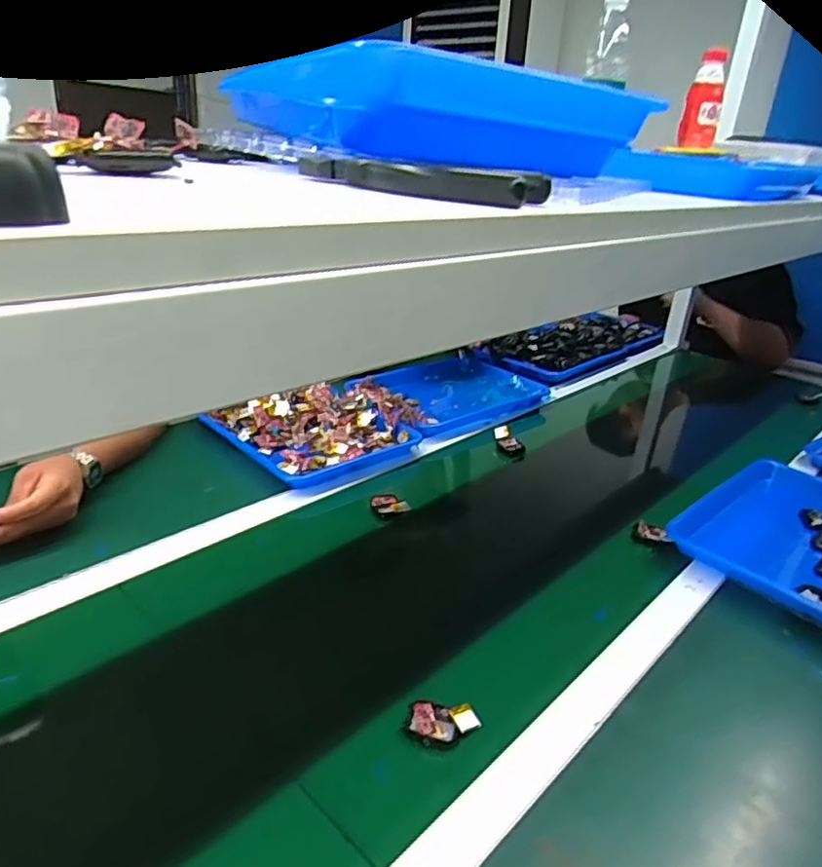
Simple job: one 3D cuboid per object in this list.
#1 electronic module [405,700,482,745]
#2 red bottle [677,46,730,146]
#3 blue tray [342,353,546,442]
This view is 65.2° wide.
[{"bbox_3d":[0.027,0.242,0.540,0.058,0.014,0.036,4,26,-2],"label":"electronic module"},{"bbox_3d":[0.544,-0.618,1.185,0.066,0.157,0.059,15,28,19],"label":"red bottle"},{"bbox_3d":[0.064,-0.077,1.200,0.342,0.046,0.255,-14,31,-36],"label":"blue tray"}]

